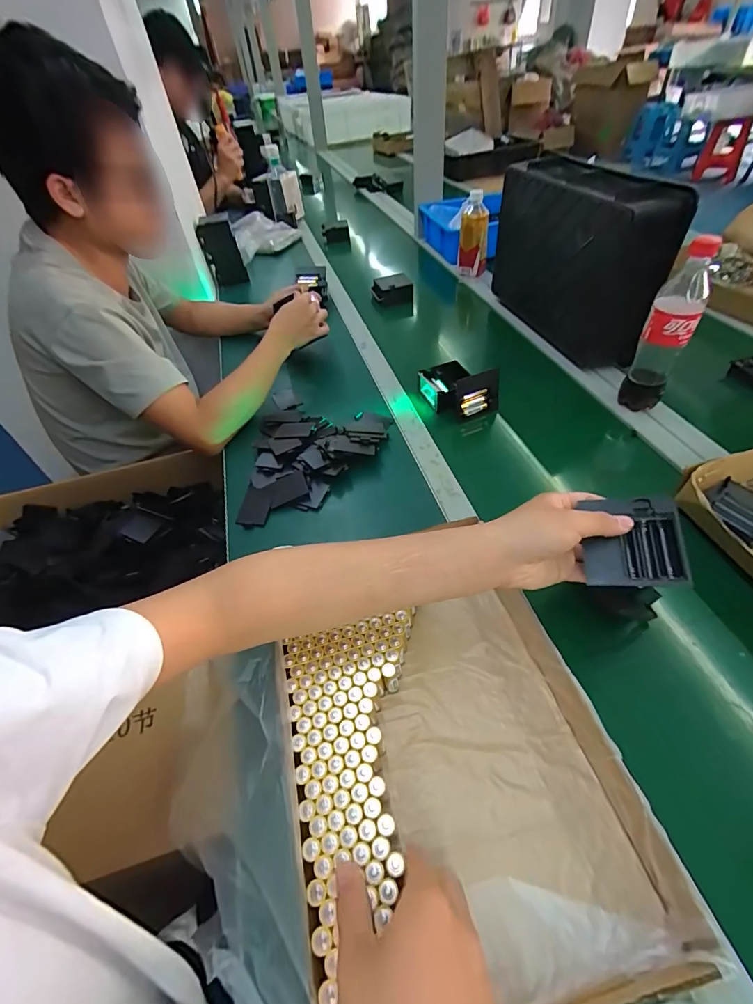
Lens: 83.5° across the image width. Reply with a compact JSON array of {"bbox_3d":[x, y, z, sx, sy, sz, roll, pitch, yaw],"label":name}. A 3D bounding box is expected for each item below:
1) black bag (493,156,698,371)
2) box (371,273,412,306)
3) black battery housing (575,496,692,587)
[{"bbox_3d":[0.366,-0.466,0.813,0.101,0.257,0.406,-15,48,-7],"label":"black bag"},{"bbox_3d":[0.038,-0.549,1.089,0.101,0.051,0.089,-9,47,-1],"label":"box"},{"bbox_3d":[0.227,0.035,0.376,0.075,0.012,0.081,-1,68,14],"label":"black battery housing"}]

